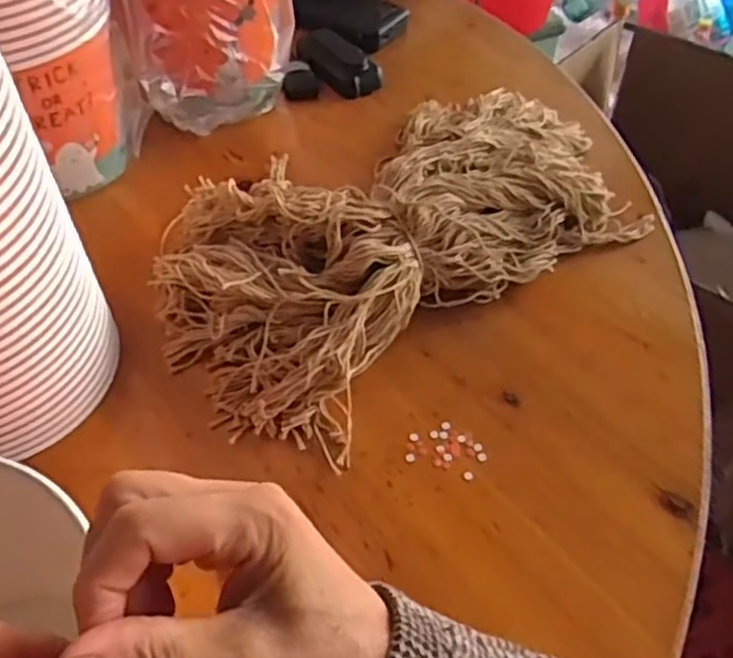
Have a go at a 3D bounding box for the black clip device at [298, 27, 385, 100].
[{"bbox_3d":[-0.030,-0.277,0.734,0.055,0.041,0.096,-31,57,-23],"label":"black clip device"}]

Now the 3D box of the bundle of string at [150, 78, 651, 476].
[{"bbox_3d":[0.034,-0.086,0.548,0.402,0.069,0.210,-34,58,-25],"label":"bundle of string"}]

